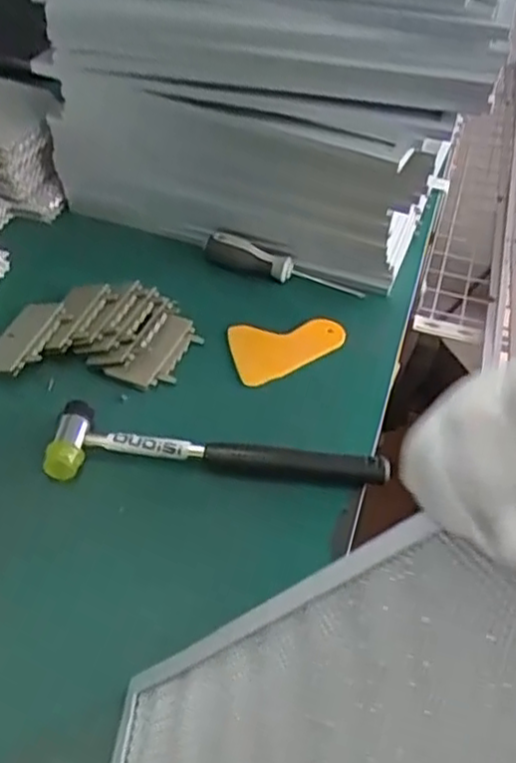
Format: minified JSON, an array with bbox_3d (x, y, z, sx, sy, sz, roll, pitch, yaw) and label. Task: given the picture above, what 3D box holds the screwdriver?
[{"bbox_3d":[0.023,-0.107,0.691,0.149,0.031,0.021,15,47,11],"label":"screwdriver"}]

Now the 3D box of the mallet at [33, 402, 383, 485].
[{"bbox_3d":[-0.027,0.050,0.539,0.243,0.023,0.052,4,46,1],"label":"mallet"}]

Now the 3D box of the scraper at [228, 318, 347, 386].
[{"bbox_3d":[0.028,-0.033,0.634,0.099,0.009,0.062,-10,47,-13],"label":"scraper"}]

